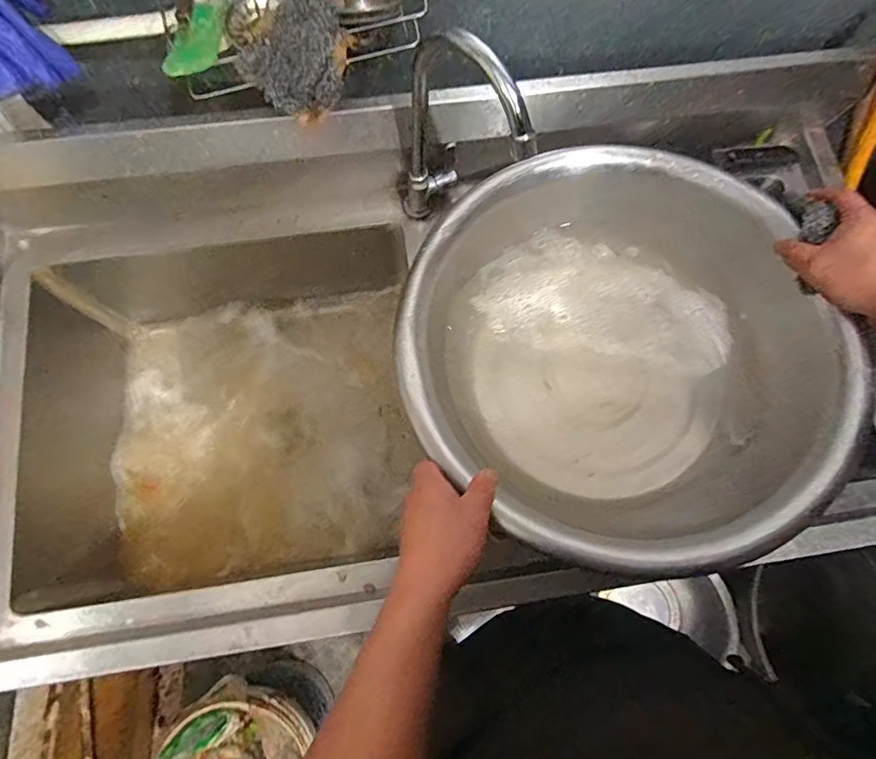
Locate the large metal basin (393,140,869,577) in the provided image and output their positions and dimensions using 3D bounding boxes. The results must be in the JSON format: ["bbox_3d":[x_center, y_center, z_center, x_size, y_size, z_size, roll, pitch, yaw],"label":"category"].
[{"bbox_3d":[0.192,-0.037,0.561,0.426,0.135,0.411,0,75,-2],"label":"large metal basin"}]

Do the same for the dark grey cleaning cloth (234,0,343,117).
[{"bbox_3d":[-0.141,-0.309,0.479,0.099,0.067,0.096,1,75,-2],"label":"dark grey cleaning cloth"}]

